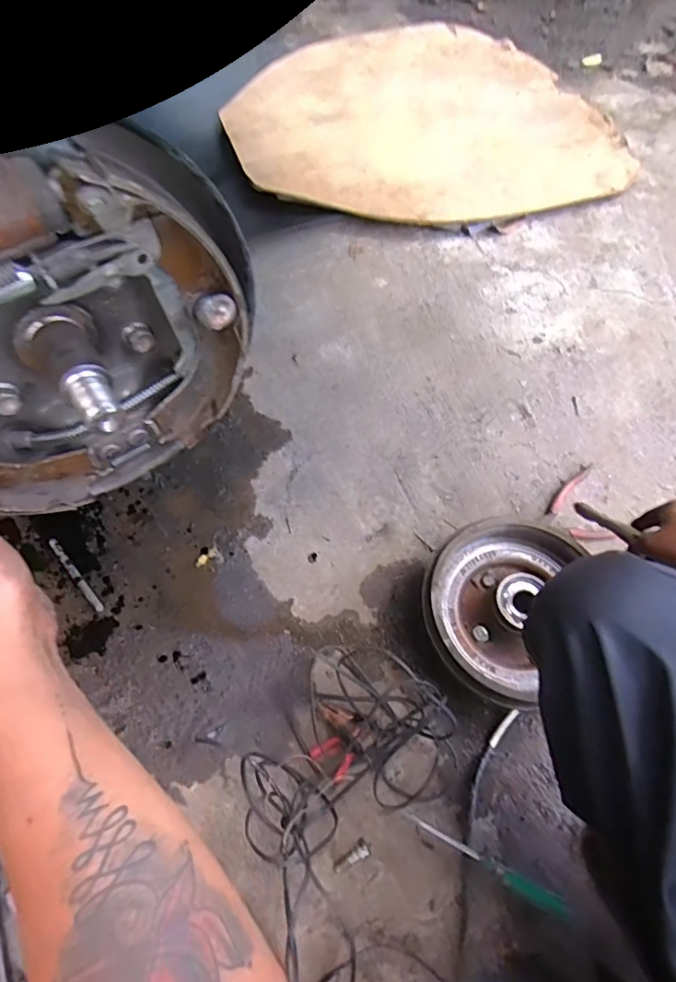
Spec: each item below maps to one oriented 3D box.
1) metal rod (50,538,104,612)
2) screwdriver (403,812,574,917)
[{"bbox_3d":[-0.377,0.121,0.747,0.013,0.011,0.139,-39,67,-18],"label":"metal rod"},{"bbox_3d":[0.155,0.396,0.550,0.175,0.016,0.018,23,64,14],"label":"screwdriver"}]

